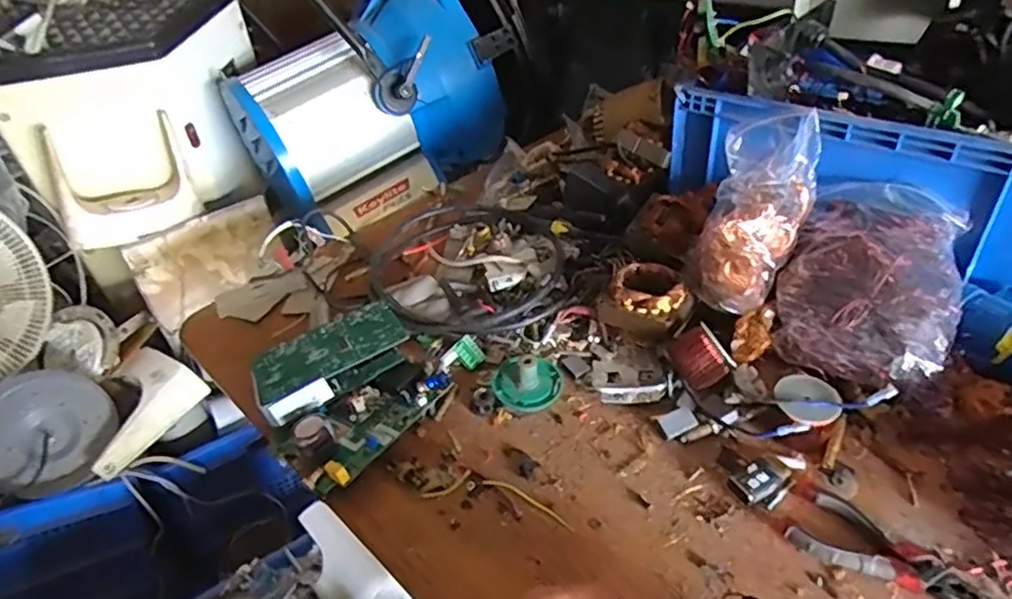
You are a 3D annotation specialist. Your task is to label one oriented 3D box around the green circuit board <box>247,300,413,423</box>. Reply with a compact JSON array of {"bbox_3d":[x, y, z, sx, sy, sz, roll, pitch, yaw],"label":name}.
[{"bbox_3d":[-0.173,0.057,0.635,0.148,0.026,0.088,-24,50,-16],"label":"green circuit board"}]

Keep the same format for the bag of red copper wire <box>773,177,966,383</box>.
[{"bbox_3d":[0.341,-0.018,0.612,0.151,0.073,0.209,10,67,34],"label":"bag of red copper wire"}]

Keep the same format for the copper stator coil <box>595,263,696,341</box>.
[{"bbox_3d":[0.143,0.009,0.659,0.078,0.060,0.078,-3,37,2],"label":"copper stator coil"}]

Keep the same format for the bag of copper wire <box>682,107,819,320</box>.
[{"bbox_3d":[0.246,-0.089,0.645,0.095,0.077,0.198,16,74,26],"label":"bag of copper wire"}]

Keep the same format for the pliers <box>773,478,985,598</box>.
[{"bbox_3d":[0.273,0.190,0.456,0.054,0.013,0.155,-32,44,-30],"label":"pliers"}]

